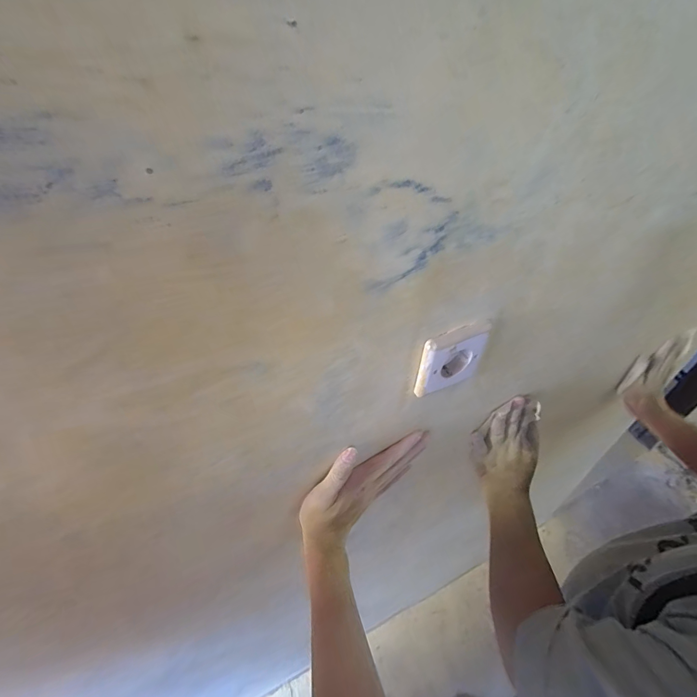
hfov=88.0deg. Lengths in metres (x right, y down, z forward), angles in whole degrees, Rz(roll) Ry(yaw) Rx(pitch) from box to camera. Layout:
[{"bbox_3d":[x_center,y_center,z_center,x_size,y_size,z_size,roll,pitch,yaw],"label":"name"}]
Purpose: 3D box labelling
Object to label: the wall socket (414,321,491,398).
[{"bbox_3d":[0.106,0.011,0.374,0.077,0.075,0.014,-18,46,-20],"label":"wall socket"}]

